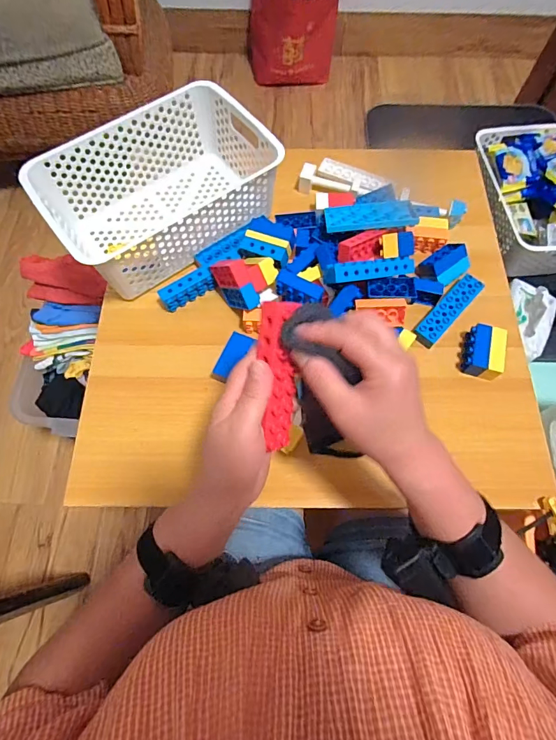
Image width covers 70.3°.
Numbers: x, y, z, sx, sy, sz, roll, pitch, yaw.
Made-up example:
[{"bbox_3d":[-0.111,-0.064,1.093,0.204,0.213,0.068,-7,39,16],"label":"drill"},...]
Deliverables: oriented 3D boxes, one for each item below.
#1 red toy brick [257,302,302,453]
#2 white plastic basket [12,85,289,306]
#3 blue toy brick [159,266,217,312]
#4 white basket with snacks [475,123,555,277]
[{"bbox_3d":[0.001,0.007,0.328,0.030,0.021,0.123,-3,105,-1],"label":"red toy brick"},{"bbox_3d":[-0.169,-0.259,0.584,0.301,0.122,0.205,-35,73,-13],"label":"white plastic basket"},{"bbox_3d":[-0.128,-0.114,0.561,0.078,0.031,0.028,-29,72,-11],"label":"blue toy brick"},{"bbox_3d":[0.510,-0.354,0.791,0.218,0.110,0.306,-7,69,-3],"label":"white basket with snacks"}]

